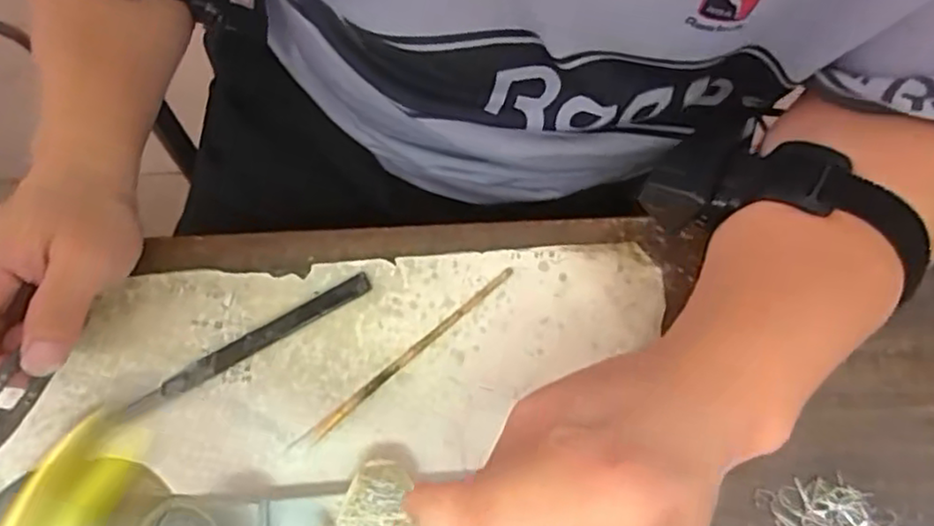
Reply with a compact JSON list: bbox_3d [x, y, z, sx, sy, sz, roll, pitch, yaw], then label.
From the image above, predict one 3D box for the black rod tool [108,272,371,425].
[{"bbox_3d":[-0.126,0.046,0.383,0.155,0.009,0.015,-29,75,-4],"label":"black rod tool"}]

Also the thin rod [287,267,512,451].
[{"bbox_3d":[-0.034,0.053,0.379,0.149,0.008,0.008,-40,76,-7],"label":"thin rod"}]

